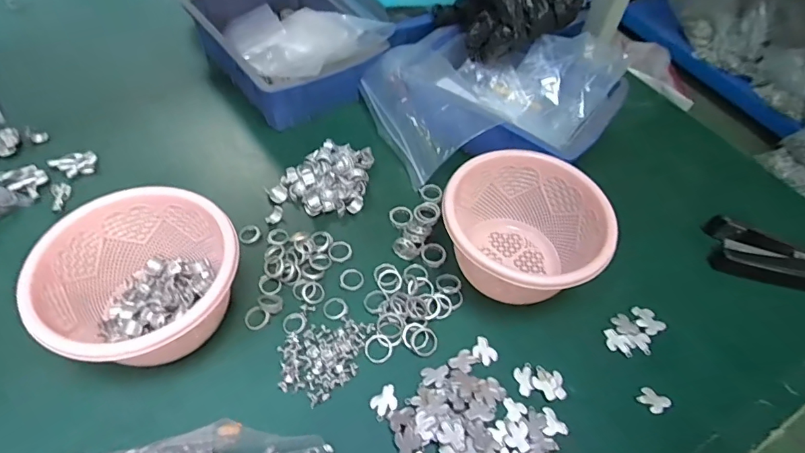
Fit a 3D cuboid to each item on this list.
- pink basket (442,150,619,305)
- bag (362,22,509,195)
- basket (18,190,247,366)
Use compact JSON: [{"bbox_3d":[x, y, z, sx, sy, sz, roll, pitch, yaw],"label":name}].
[{"bbox_3d":[0.110,0.009,0.455,0.147,0.089,0.144,8,53,1],"label":"pink basket"},{"bbox_3d":[0.041,-0.155,0.585,0.148,0.066,0.200,-15,56,-16],"label":"bag"},{"bbox_3d":[-0.215,0.048,0.401,0.150,0.087,0.136,-32,62,-25],"label":"basket"}]

